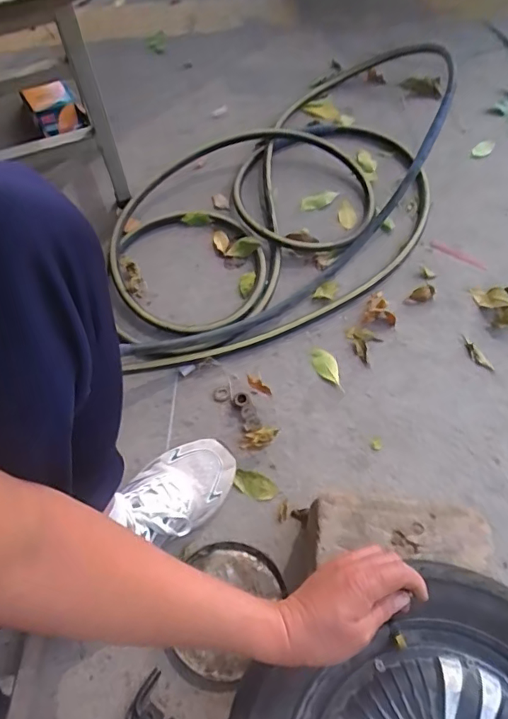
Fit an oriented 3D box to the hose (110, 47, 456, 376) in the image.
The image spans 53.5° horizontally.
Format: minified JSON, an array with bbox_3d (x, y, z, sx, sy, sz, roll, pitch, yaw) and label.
[{"bbox_3d":[0.098,-0.299,0.871,0.790,0.080,0.410,-40,69,-16],"label":"hose"}]

